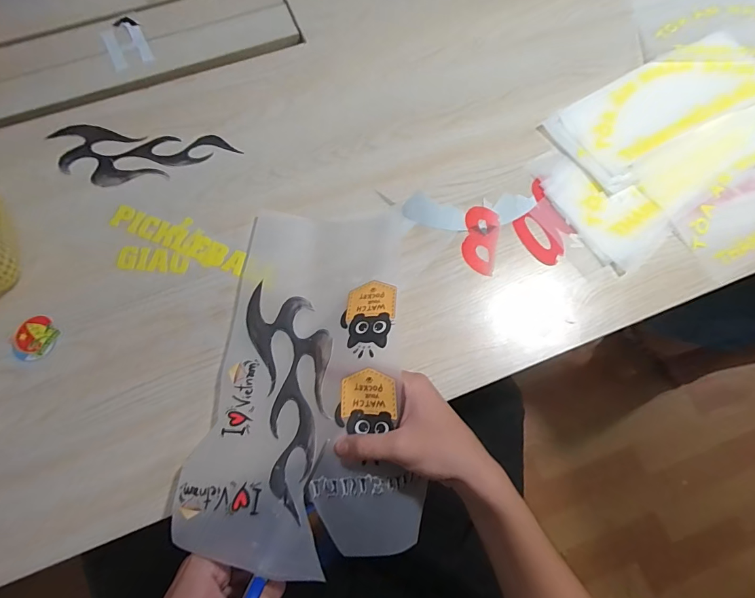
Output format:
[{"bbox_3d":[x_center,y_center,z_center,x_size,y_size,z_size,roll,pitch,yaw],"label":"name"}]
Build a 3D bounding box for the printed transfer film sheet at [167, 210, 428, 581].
[{"bbox_3d":[-0.057,0.069,0.414,0.208,0.072,0.346,7,71,2],"label":"printed transfer film sheet"}]

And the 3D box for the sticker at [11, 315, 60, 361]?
[{"bbox_3d":[-0.363,0.041,0.429,0.046,0.004,0.046,0,71,-1],"label":"sticker"}]

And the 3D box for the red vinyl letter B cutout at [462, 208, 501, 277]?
[{"bbox_3d":[0.122,-0.072,0.482,0.042,0.004,0.084,14,71,4],"label":"red vinyl letter B cutout"}]

